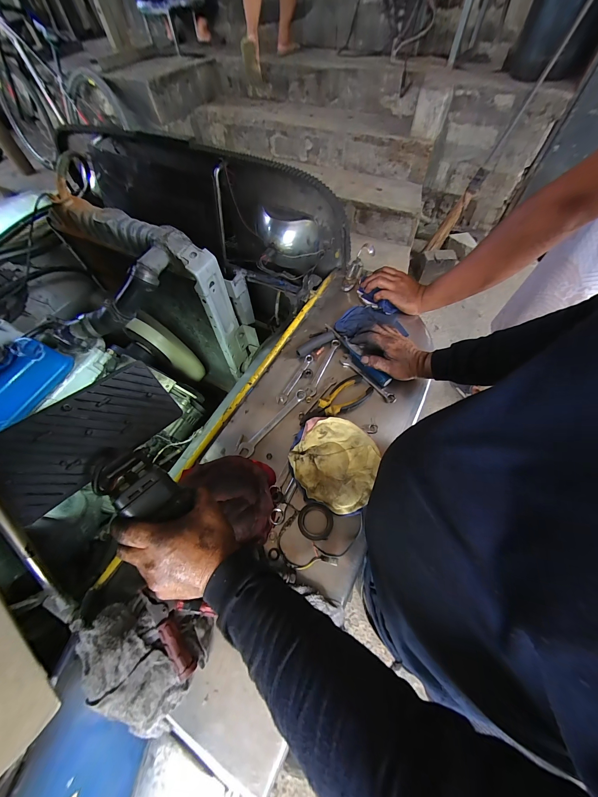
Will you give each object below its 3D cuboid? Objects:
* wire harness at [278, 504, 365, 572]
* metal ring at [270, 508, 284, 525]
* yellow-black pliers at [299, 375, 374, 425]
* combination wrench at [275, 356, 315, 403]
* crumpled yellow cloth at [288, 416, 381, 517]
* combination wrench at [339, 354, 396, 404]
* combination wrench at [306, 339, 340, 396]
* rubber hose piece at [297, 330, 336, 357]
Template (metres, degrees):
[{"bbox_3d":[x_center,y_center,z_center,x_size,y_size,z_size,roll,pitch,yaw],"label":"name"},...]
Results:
[{"bbox_3d":[0.033,0.216,0.415,0.127,0.026,0.087,9,60,4],"label":"wire harness"},{"bbox_3d":[-0.035,0.189,0.432,0.023,0.007,0.023,0,60,0],"label":"metal ring"},{"bbox_3d":[0.071,0.006,0.514,0.155,0.026,0.058,-31,65,-17],"label":"yellow-black pliers"},{"bbox_3d":[-0.007,-0.043,0.552,0.022,0.014,0.121,26,63,14],"label":"combination wrench"},{"bbox_3d":[0.060,0.107,0.462,0.146,0.032,0.146,21,62,11],"label":"crumpled yellow cloth"},{"bbox_3d":[0.138,-0.041,0.549,0.022,0.007,0.142,-37,67,-19],"label":"combination wrench"},{"bbox_3d":[0.053,-0.068,0.563,0.020,0.012,0.144,24,63,12],"label":"combination wrench"},{"bbox_3d":[0.035,-0.119,0.583,0.090,0.022,0.019,-24,63,-14],"label":"rubber hose piece"}]

